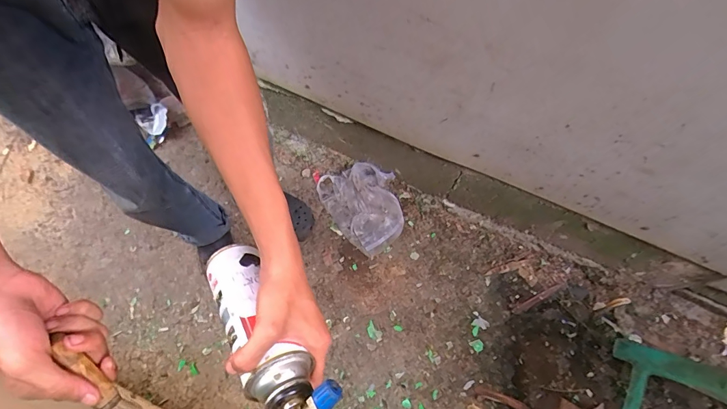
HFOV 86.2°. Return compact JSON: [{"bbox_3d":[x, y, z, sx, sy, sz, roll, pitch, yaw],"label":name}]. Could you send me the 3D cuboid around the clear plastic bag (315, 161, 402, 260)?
[{"bbox_3d":[0.004,-0.007,1.096,0.191,0.072,0.269,-31,75,-12],"label":"clear plastic bag"}]

